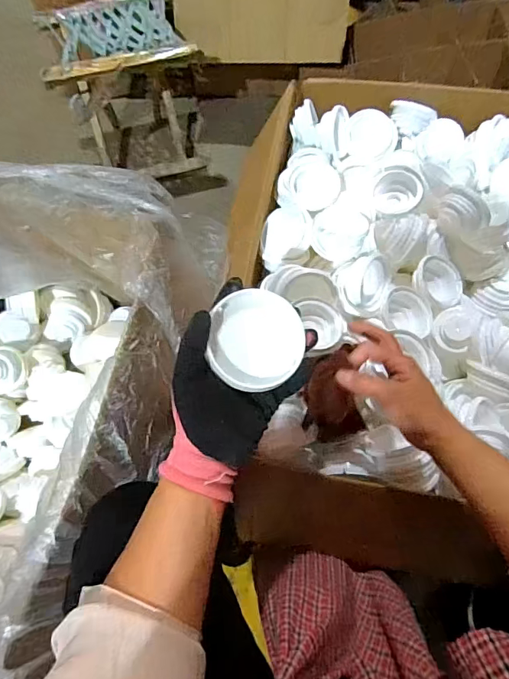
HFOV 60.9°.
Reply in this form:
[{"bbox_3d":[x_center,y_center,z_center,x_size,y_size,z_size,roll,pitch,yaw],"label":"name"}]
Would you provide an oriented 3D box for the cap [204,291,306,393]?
[{"bbox_3d":[0.002,0.000,0.390,0.081,0.024,0.081,-28,84,-7],"label":"cap"}]

